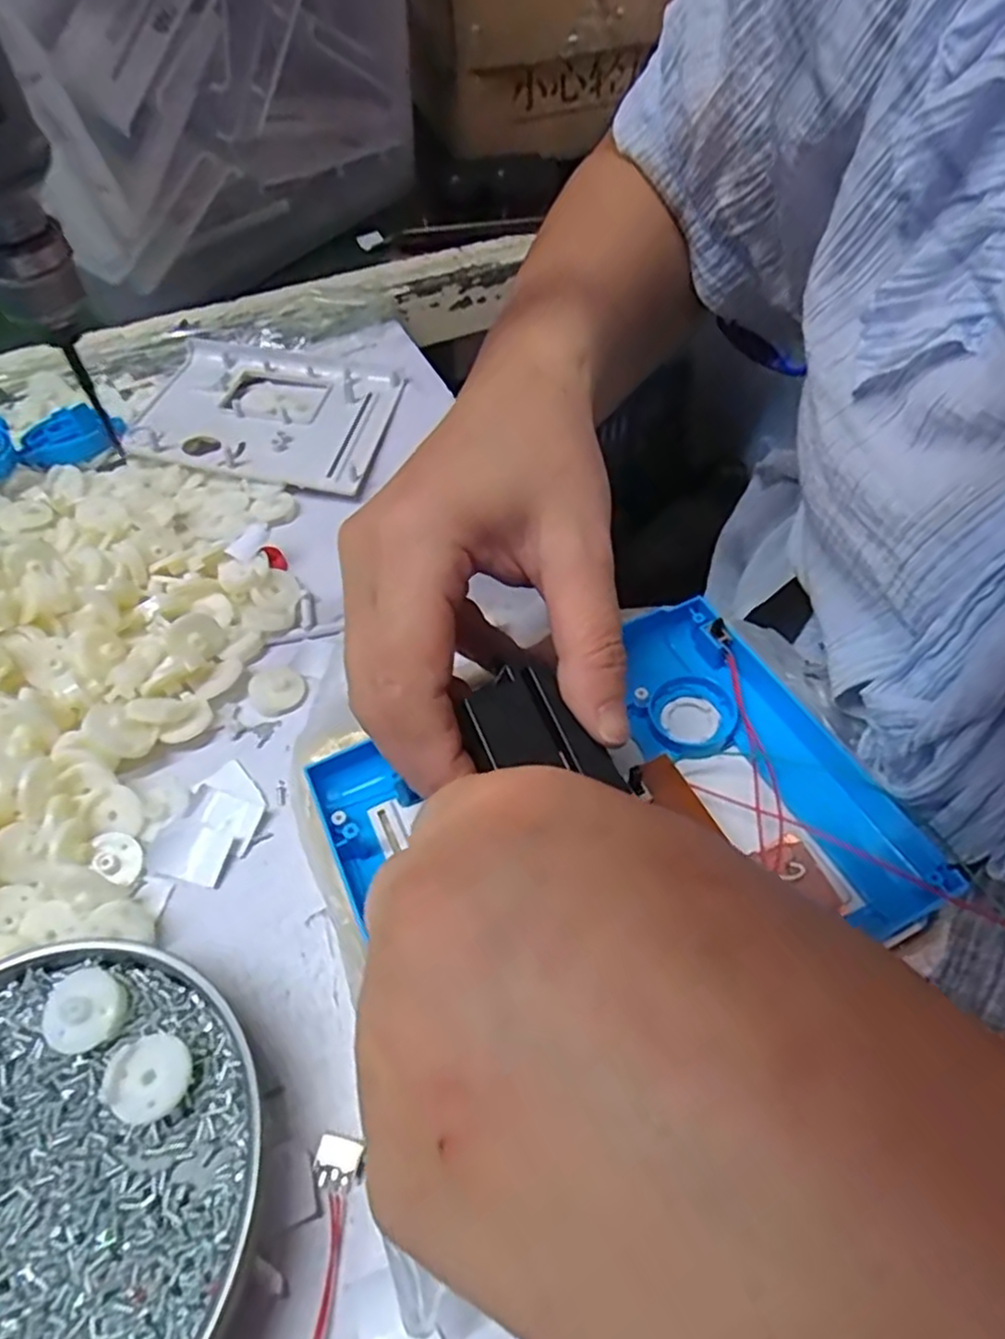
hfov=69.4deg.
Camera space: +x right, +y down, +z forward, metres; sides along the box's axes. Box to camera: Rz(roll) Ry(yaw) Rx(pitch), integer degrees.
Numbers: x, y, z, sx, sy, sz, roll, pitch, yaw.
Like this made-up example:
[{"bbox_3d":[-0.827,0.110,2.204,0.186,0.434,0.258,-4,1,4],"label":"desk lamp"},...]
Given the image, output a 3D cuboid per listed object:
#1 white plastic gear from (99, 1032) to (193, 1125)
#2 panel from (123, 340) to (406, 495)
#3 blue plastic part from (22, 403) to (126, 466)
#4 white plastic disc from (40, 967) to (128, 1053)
[{"bbox_3d":[-0.103,0.120,0.213,0.022,0.007,0.023,-1,52,1],"label":"white plastic gear"},{"bbox_3d":[-0.142,-0.156,0.432,0.153,0.009,0.115,10,53,9],"label":"panel"},{"bbox_3d":[-0.244,-0.131,0.406,0.043,0.014,0.049,30,59,23],"label":"blue plastic part"},{"bbox_3d":[-0.129,0.104,0.222,0.024,0.008,0.022,-1,52,1],"label":"white plastic disc"}]

